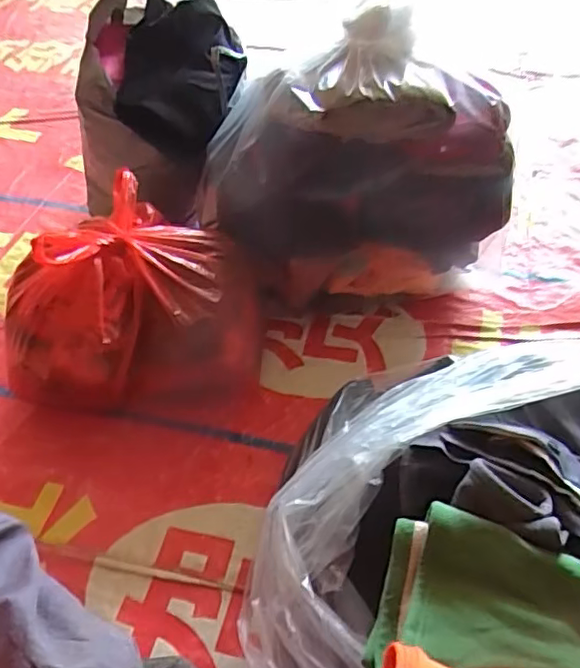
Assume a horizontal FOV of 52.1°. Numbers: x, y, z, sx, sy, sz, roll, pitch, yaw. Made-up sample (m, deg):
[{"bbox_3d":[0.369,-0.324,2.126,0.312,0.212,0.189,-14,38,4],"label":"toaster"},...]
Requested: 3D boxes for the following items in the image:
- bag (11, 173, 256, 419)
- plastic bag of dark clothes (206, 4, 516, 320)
[{"bbox_3d":[-0.249,-0.048,0.918,0.361,0.266,0.259,-10,48,-8],"label":"bag"},{"bbox_3d":[0.115,-0.266,1.026,0.464,0.413,0.206,-13,48,-10],"label":"plastic bag of dark clothes"}]

